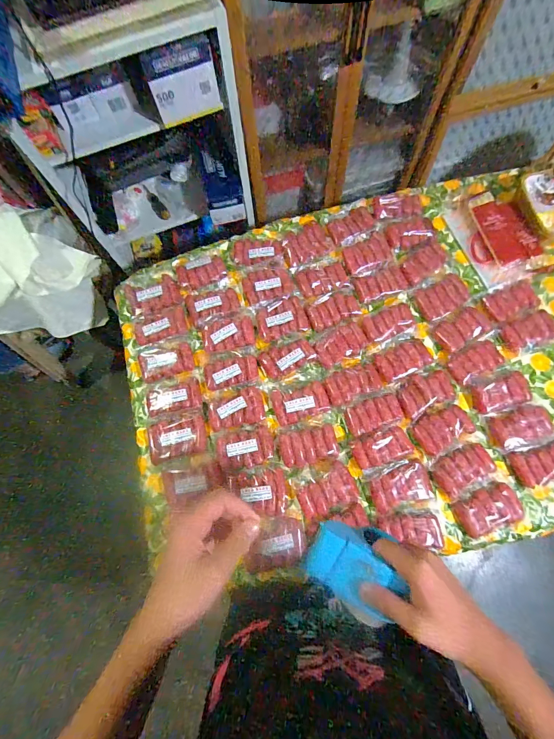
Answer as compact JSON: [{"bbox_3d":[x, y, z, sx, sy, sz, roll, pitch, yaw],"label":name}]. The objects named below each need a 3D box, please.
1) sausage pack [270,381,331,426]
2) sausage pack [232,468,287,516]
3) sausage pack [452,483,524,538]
[{"bbox_3d":[0.057,0.075,0.799,0.129,0.030,0.085,-18,74,-4],"label":"sausage pack"},{"bbox_3d":[-0.039,0.279,0.747,0.121,0.025,0.094,-6,74,0],"label":"sausage pack"},{"bbox_3d":[0.456,0.301,0.714,0.130,0.026,0.080,-22,74,-5],"label":"sausage pack"}]

